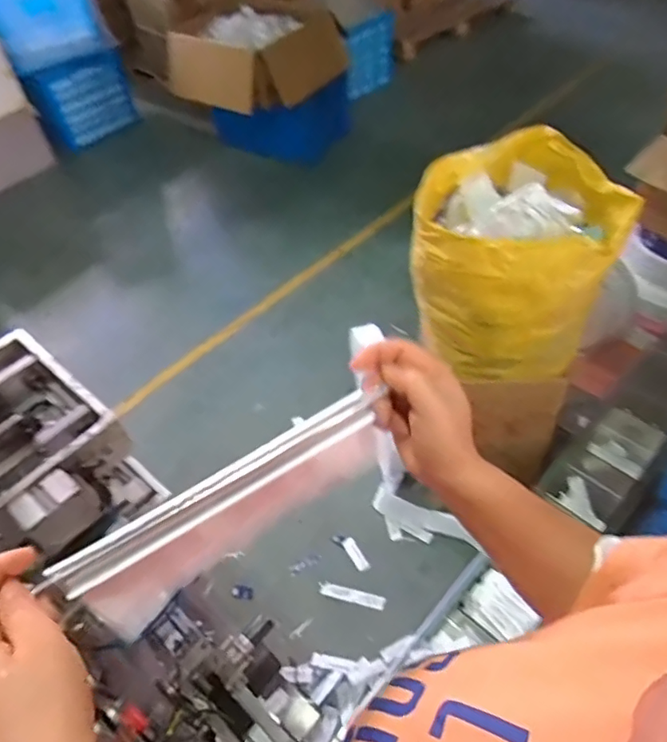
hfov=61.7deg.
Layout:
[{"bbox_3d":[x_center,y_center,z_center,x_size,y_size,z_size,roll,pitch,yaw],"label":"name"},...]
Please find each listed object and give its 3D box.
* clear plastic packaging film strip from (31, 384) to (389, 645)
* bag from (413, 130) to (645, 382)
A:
[{"bbox_3d":[-0.063,0.094,0.379,0.223,0.061,0.032,-29,53,-20],"label":"clear plastic packaging film strip"},{"bbox_3d":[0.357,-0.238,1.121,0.382,0.293,0.418,2,50,8],"label":"bag"}]

